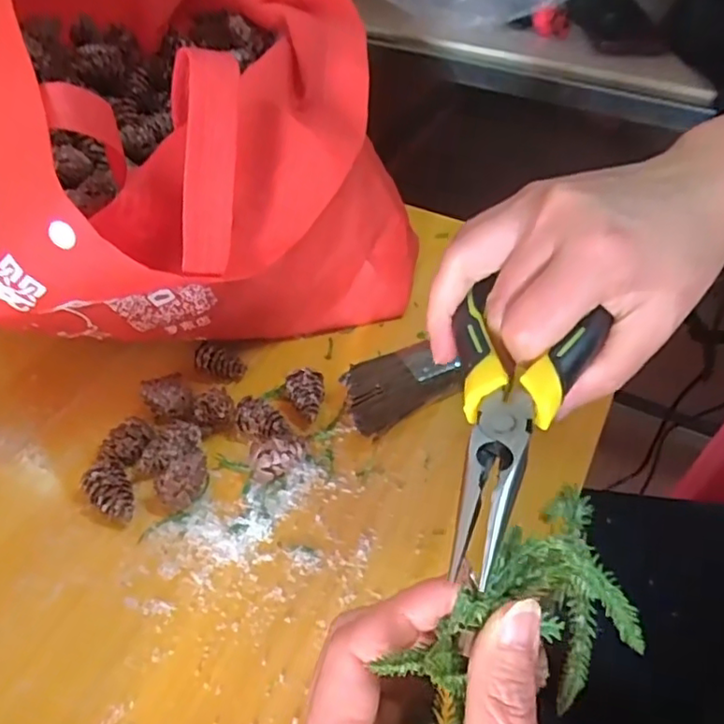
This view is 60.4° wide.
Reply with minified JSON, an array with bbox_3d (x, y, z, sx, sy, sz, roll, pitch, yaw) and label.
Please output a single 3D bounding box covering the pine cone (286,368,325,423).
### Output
[{"bbox_3d":[-0.034,0.021,0.381,0.022,0.018,0.032,-3,47,-5],"label":"pine cone"}]

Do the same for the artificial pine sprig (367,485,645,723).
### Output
[{"bbox_3d":[0.043,0.075,0.179,0.089,0.030,0.044,-22,51,-21],"label":"artificial pine sprig"}]

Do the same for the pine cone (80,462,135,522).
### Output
[{"bbox_3d":[-0.134,0.071,0.331,0.021,0.020,0.033,-24,51,-22],"label":"pine cone"}]

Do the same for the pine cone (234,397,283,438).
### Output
[{"bbox_3d":[-0.059,0.036,0.366,0.032,0.019,0.019,20,49,17],"label":"pine cone"}]

